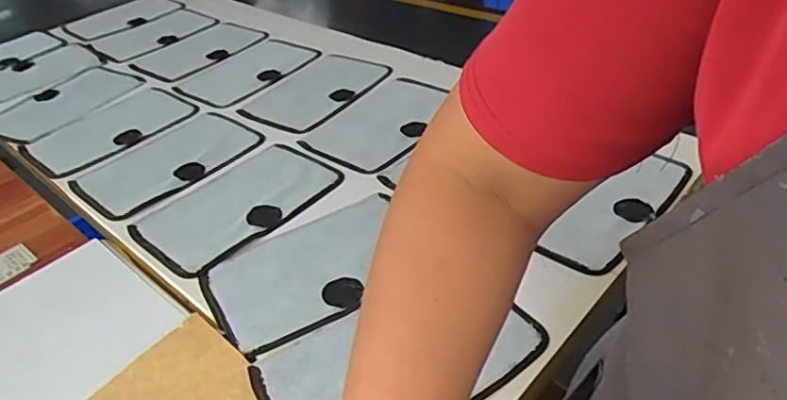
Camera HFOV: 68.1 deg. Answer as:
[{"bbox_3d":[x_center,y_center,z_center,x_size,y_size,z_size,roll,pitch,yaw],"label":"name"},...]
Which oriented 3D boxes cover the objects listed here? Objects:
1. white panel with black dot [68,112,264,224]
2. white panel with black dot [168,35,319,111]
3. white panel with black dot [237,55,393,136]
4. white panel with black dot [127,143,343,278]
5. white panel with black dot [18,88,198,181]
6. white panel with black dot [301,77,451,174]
[{"bbox_3d":[-0.289,-0.053,0.756,0.137,0.005,0.221,27,49,35],"label":"white panel with black dot"},{"bbox_3d":[-0.239,-0.217,0.961,0.150,0.011,0.223,24,47,33],"label":"white panel with black dot"},{"bbox_3d":[-0.116,-0.165,0.883,0.142,0.009,0.225,22,46,31],"label":"white panel with black dot"},{"bbox_3d":[-0.180,0.001,0.672,0.139,0.009,0.215,28,49,36],"label":"white panel with black dot"},{"bbox_3d":[-0.405,-0.105,0.839,0.144,0.005,0.218,27,49,35],"label":"white panel with black dot"},{"bbox_3d":[-0.015,-0.106,0.789,0.133,0.015,0.212,21,46,30],"label":"white panel with black dot"}]

